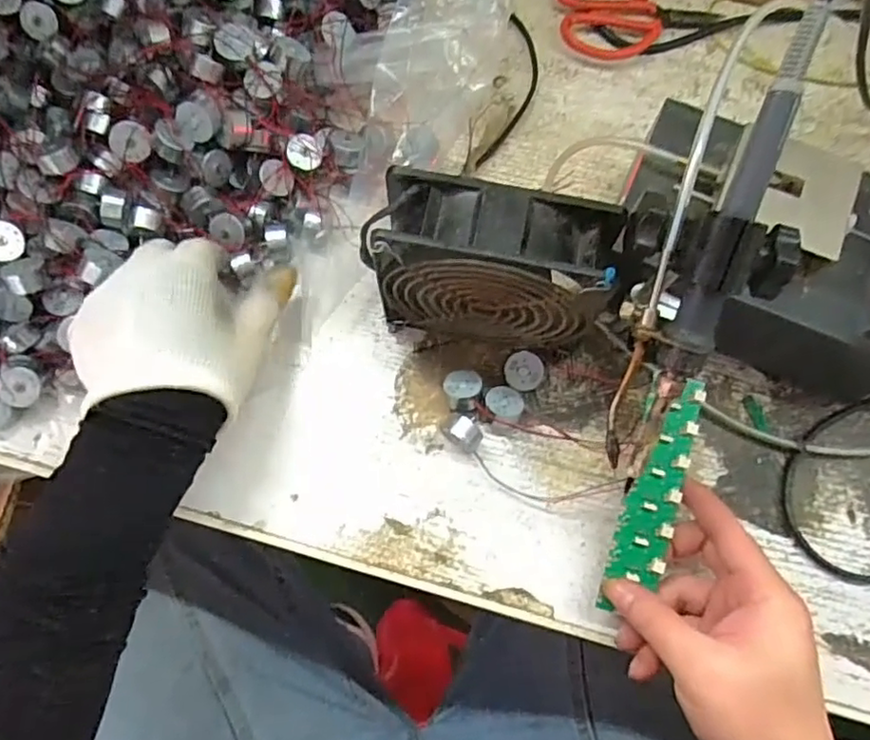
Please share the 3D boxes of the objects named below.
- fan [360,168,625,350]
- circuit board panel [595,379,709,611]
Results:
[{"bbox_3d":[0.030,-0.052,0.355,0.120,0.124,0.047,10,75,2],"label":"fan"},{"bbox_3d":[0.125,0.070,0.354,0.029,0.007,0.133,22,81,6],"label":"circuit board panel"}]

